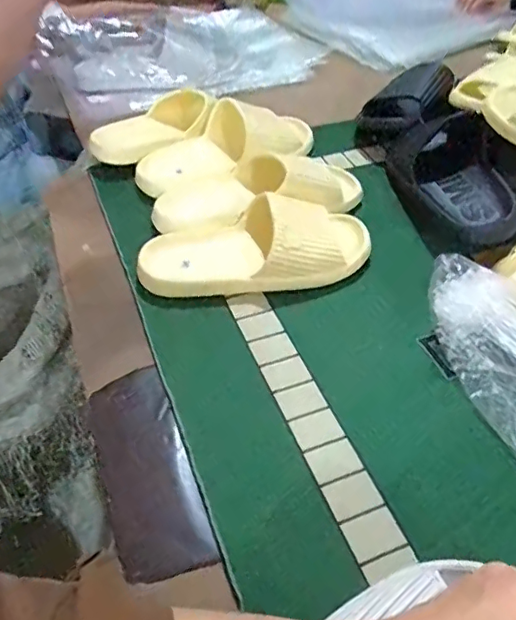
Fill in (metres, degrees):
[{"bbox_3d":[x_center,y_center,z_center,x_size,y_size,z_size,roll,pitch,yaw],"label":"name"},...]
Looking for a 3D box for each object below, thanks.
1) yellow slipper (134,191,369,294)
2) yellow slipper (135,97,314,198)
[{"bbox_3d":[-0.001,-0.069,0.561,0.235,0.065,0.090,-9,45,-8],"label":"yellow slipper"},{"bbox_3d":[-0.033,-0.205,0.697,0.237,0.066,0.089,-23,48,-21],"label":"yellow slipper"}]

